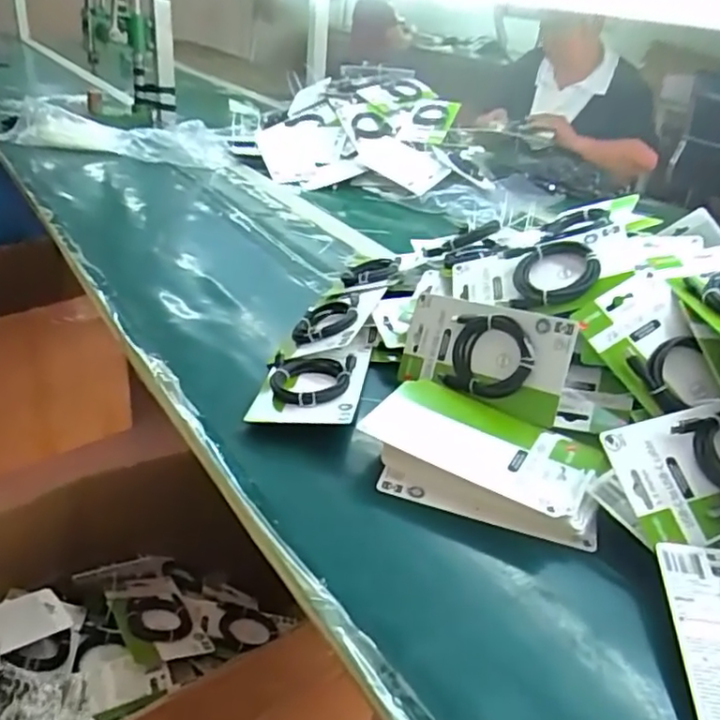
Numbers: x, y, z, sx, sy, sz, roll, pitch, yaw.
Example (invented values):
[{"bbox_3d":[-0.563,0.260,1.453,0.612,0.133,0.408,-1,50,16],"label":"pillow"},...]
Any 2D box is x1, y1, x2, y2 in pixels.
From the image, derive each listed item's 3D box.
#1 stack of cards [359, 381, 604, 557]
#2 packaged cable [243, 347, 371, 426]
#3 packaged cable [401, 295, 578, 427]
[{"bbox_3d":[0.106,0.084,0.568,0.205,0.034,0.127,15,32,14],"label":"stack of cards"},{"bbox_3d":[-0.052,0.024,0.645,0.106,0.032,0.143,9,31,3],"label":"packaged cable"},{"bbox_3d":[0.119,-0.006,0.637,0.178,0.098,0.021,17,7,37],"label":"packaged cable"}]

